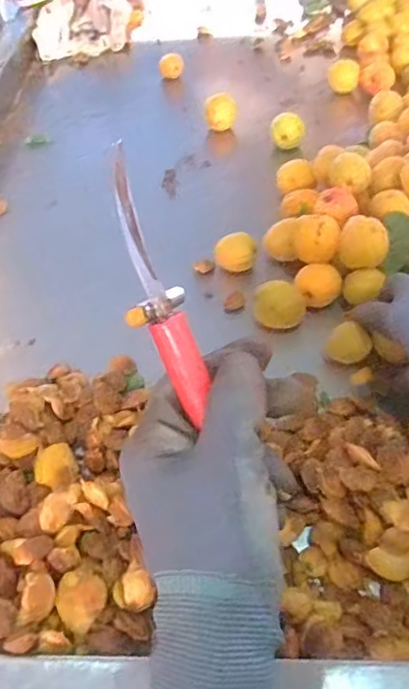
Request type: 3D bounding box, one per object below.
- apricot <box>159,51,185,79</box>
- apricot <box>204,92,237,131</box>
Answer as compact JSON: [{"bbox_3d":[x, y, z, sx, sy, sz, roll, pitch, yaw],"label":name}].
[{"bbox_3d":[-0.047,-0.401,0.824,0.035,0.033,0.035,-6,51,-1],"label":"apricot"},{"bbox_3d":[0.021,-0.294,0.725,0.040,0.039,0.034,-2,51,2],"label":"apricot"}]

